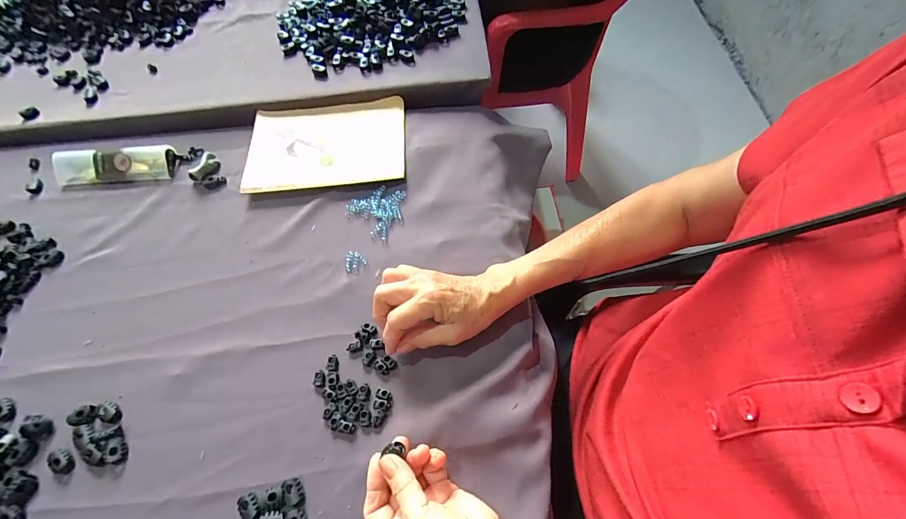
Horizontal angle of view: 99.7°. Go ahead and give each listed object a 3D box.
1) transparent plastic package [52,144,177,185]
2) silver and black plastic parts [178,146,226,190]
[{"bbox_3d":[-0.454,-0.127,0.511,0.161,0.026,0.043,-4,63,2],"label":"transparent plastic package"},{"bbox_3d":[-0.335,-0.126,0.508,0.042,0.016,0.088,-39,67,-14],"label":"silver and black plastic parts"}]

